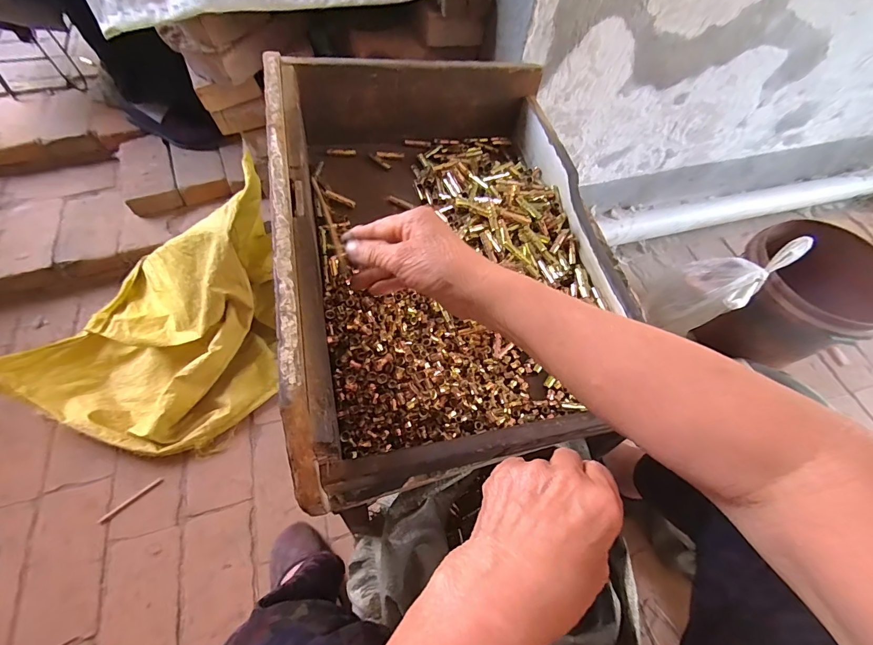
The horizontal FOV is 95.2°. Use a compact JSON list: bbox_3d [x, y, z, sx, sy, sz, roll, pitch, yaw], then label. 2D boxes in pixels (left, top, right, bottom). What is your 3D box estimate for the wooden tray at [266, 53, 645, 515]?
[{"bbox_3d":[0.019,-0.105,0.438,0.339,0.142,0.480,-9,60,-10],"label":"wooden tray"}]

